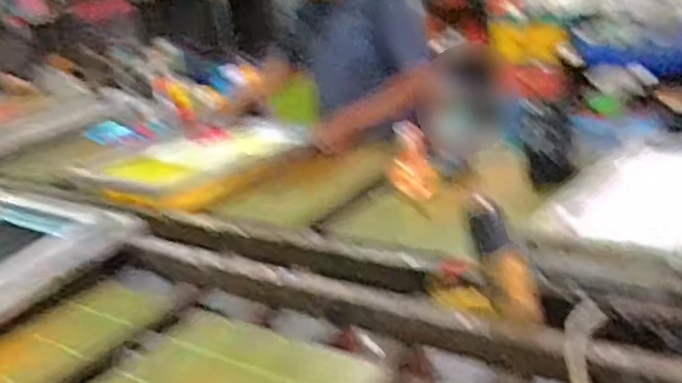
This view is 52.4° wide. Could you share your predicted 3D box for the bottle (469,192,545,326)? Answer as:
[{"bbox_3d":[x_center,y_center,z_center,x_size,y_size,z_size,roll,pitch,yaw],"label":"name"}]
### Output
[{"bbox_3d":[0.235,0.102,1.025,0.063,0.202,0.053,-20,-6,-33],"label":"bottle"}]

